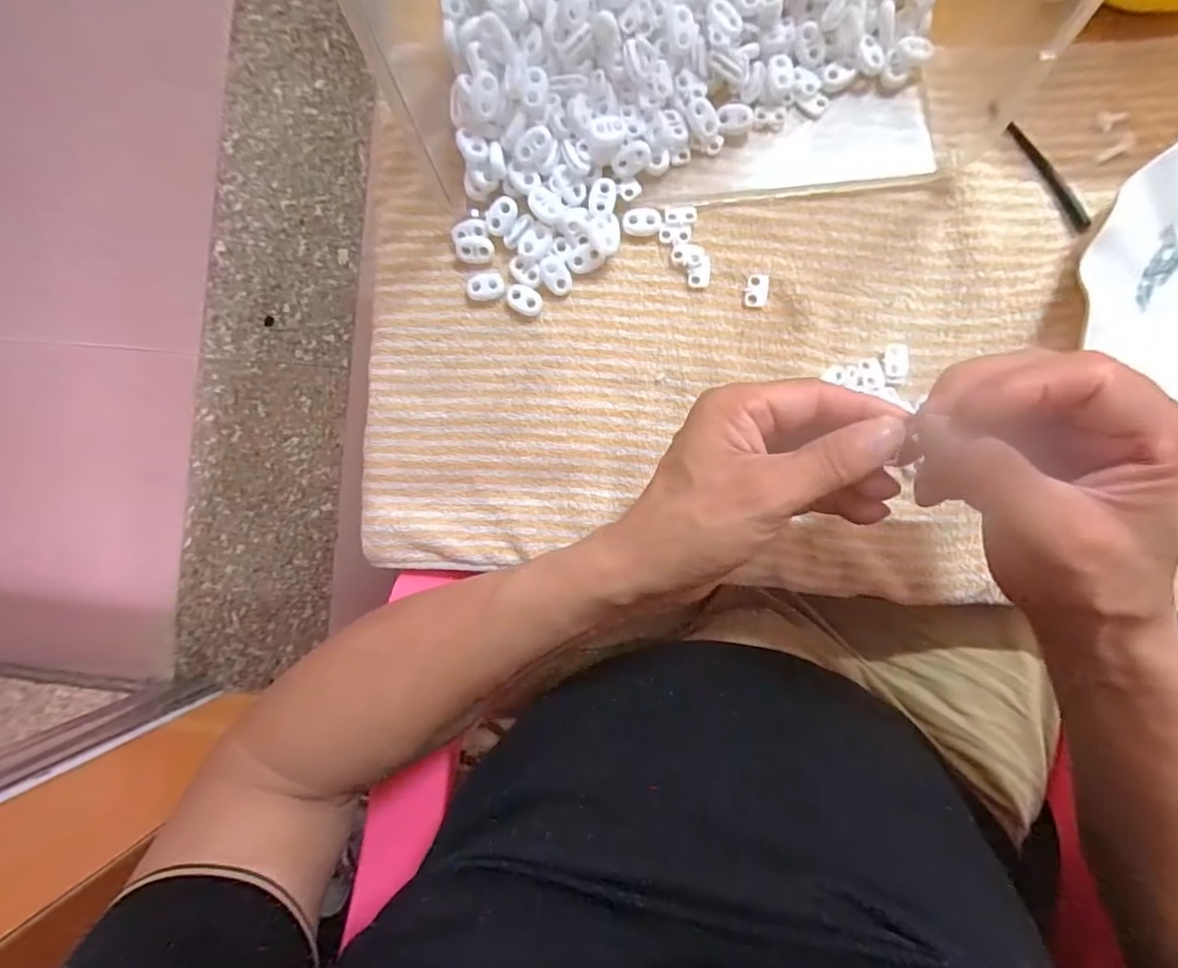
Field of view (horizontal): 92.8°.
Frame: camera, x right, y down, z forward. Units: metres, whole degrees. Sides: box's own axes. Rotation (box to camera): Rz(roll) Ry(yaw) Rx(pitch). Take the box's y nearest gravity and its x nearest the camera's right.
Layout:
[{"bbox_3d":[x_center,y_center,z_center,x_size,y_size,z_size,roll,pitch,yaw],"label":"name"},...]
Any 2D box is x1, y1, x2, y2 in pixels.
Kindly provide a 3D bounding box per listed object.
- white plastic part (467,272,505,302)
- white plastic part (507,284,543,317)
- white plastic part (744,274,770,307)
[{"bbox_3d":[-0.062,-0.119,0.339,0.022,0.005,0.015,-12,88,3],"label":"white plastic part"},{"bbox_3d":[-0.038,-0.110,0.337,0.021,0.006,0.016,29,91,3],"label":"white plastic part"},{"bbox_3d":[0.098,-0.113,0.329,0.013,0.004,0.018,3,89,4],"label":"white plastic part"}]

